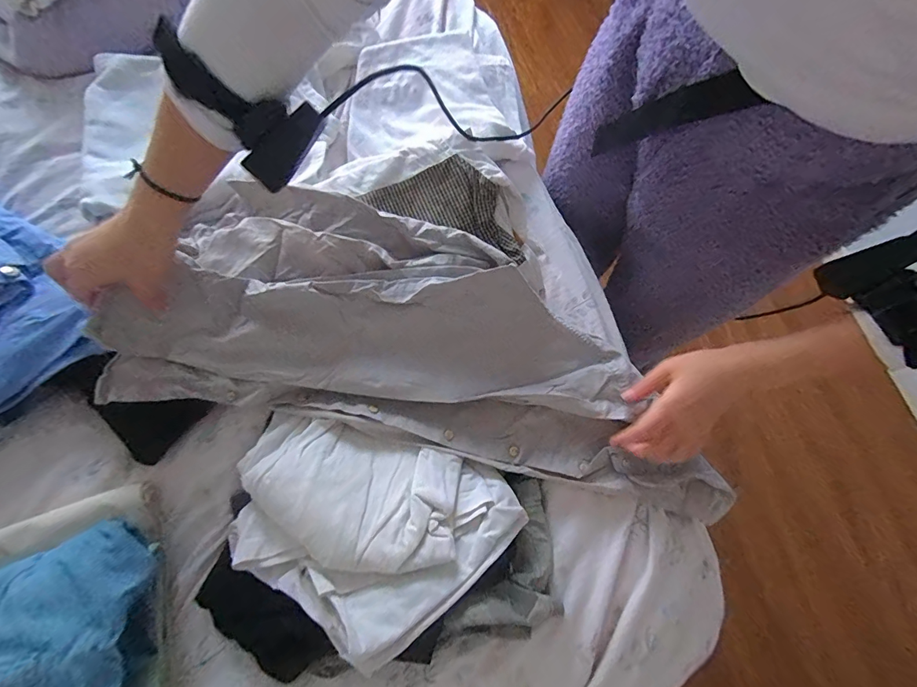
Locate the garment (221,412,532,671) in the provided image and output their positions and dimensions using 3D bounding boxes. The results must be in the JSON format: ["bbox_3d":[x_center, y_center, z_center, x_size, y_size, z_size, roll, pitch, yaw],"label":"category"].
[{"bbox_3d":[-0.086,0.189,0.445,0.294,0.055,0.217,16,56,-1],"label":"garment"}]

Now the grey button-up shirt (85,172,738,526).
[{"bbox_3d":[-0.007,0.026,0.483,0.687,0.080,0.275,20,75,-2],"label":"grey button-up shirt"}]

